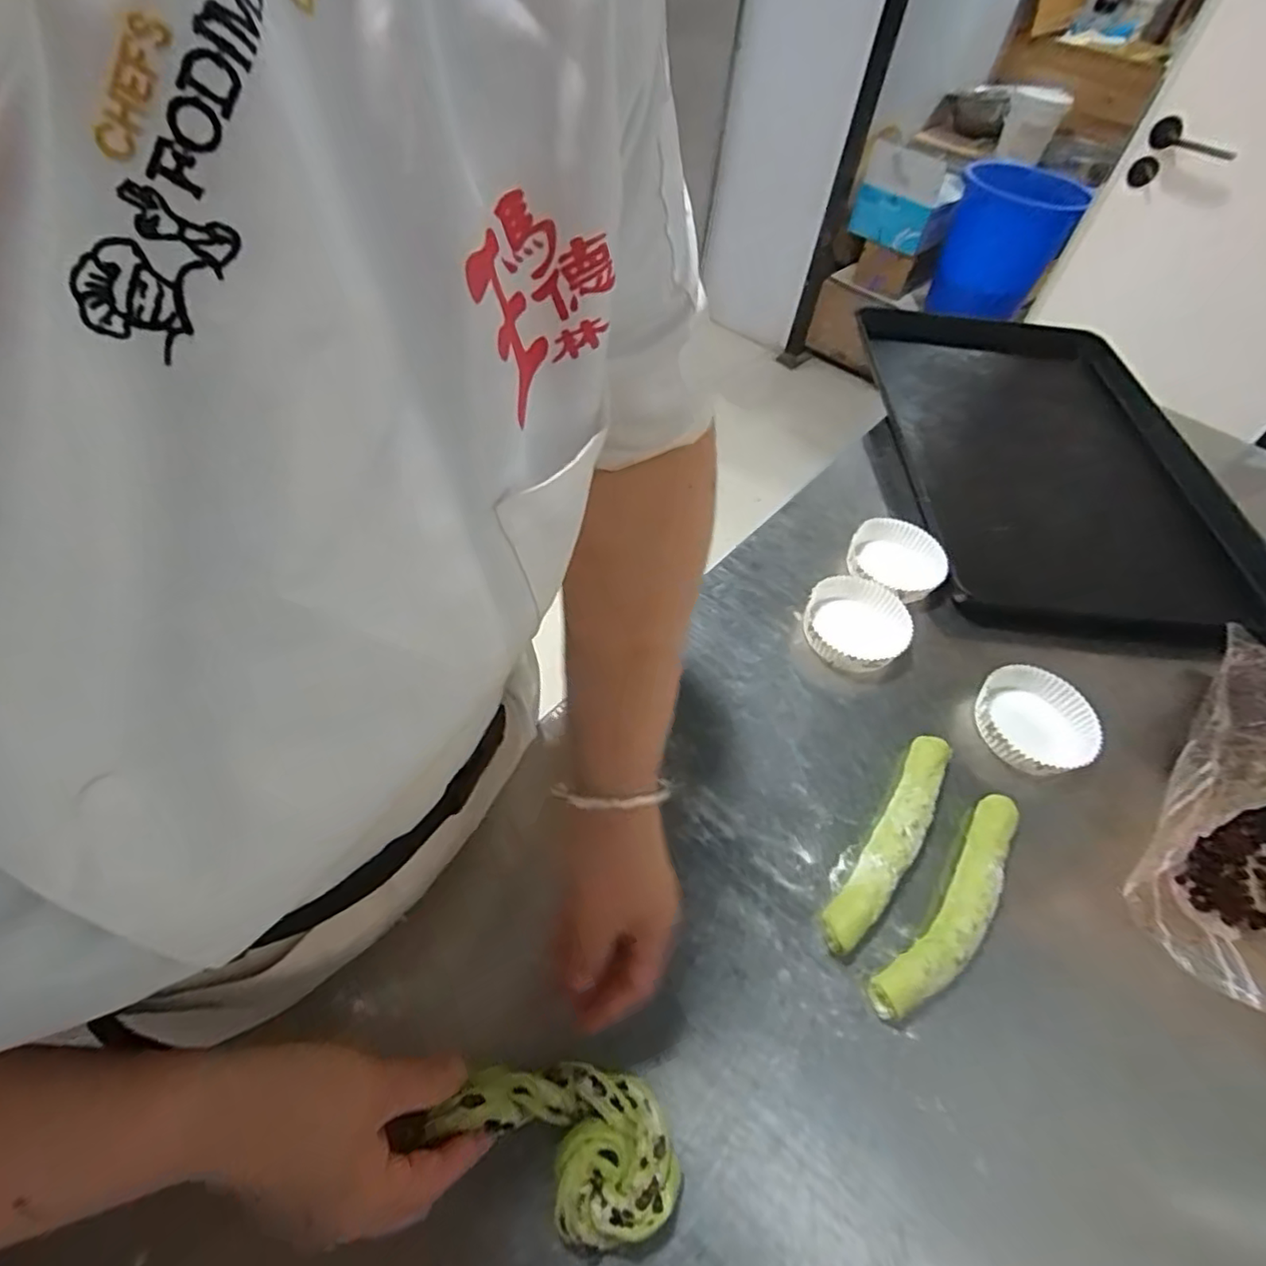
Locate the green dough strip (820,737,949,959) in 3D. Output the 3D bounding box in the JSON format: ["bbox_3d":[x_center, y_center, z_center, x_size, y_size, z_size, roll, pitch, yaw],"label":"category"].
[{"bbox_3d":[0.199,0.155,0.488,0.033,0.024,0.198,33,56,18],"label":"green dough strip"}]

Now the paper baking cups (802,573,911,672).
[{"bbox_3d":[0.213,-0.008,0.616,0.096,0.035,0.095,3,52,-4],"label":"paper baking cups"}]

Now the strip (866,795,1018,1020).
[{"bbox_3d":[0.233,0.194,0.459,0.039,0.028,0.197,39,58,21],"label":"strip"}]

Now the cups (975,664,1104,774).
[{"bbox_3d":[0.351,0.077,0.557,0.095,0.030,0.092,3,52,-4],"label":"cups"}]

